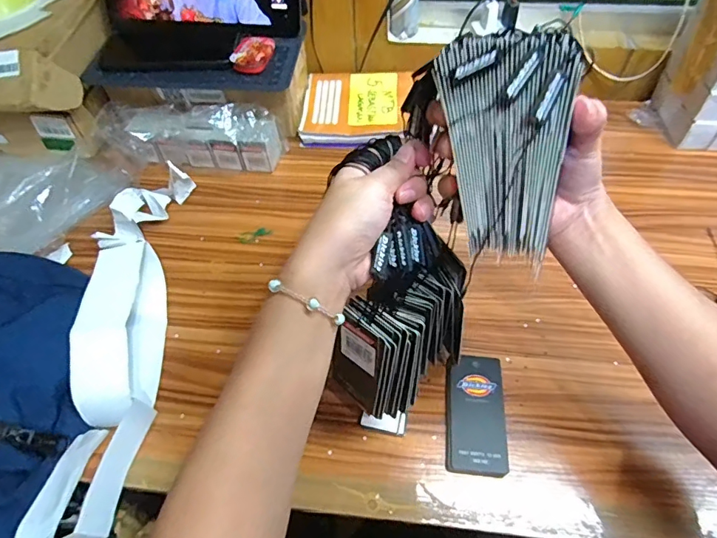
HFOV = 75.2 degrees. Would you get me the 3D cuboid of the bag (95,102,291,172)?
[{"bbox_3d":[-0.228,-0.180,0.622,0.246,0.074,0.075,1,55,2],"label":"bag"}]

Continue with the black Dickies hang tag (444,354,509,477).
[{"bbox_3d":[0.109,0.132,0.437,0.055,0.007,0.113,1,54,8],"label":"black Dickies hang tag"}]

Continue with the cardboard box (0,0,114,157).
[{"bbox_3d":[-0.492,-0.257,0.633,0.296,0.144,0.236,-2,55,-1],"label":"cardboard box"}]

